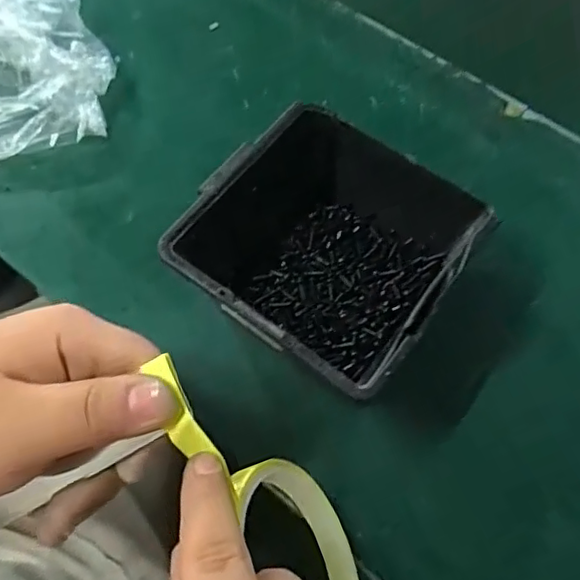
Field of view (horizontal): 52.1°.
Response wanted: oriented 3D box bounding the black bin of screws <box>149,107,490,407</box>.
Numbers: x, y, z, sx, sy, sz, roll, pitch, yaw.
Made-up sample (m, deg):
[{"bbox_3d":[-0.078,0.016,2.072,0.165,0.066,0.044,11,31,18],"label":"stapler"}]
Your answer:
[{"bbox_3d":[0.020,-0.021,0.301,0.113,0.063,0.134,32,67,12],"label":"black bin of screws"}]

